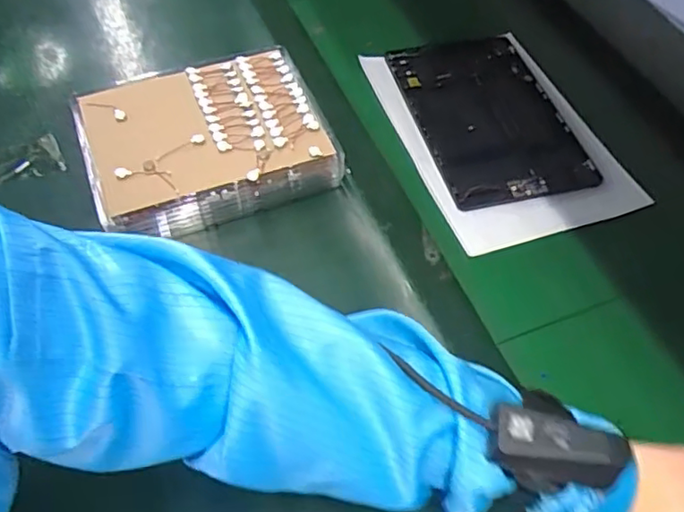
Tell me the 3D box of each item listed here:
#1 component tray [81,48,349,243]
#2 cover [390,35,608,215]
[{"bbox_3d":[-0.126,-0.107,0.574,0.216,0.043,0.177,-18,59,-15],"label":"component tray"},{"bbox_3d":[0.158,-0.154,0.656,0.154,0.016,0.237,-12,58,-11],"label":"cover"}]

